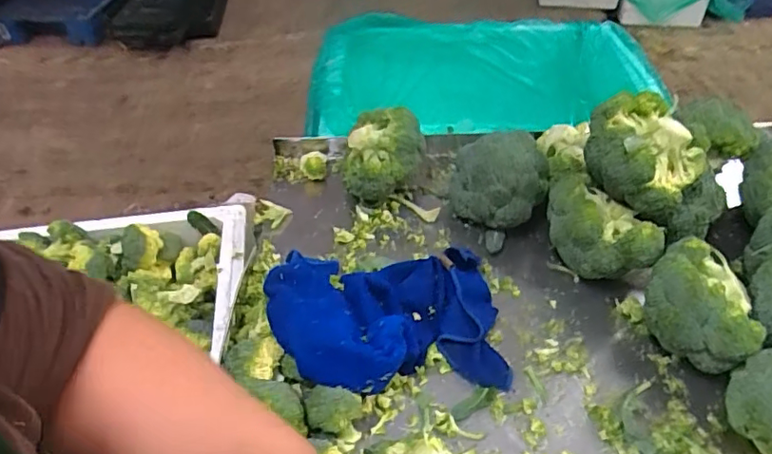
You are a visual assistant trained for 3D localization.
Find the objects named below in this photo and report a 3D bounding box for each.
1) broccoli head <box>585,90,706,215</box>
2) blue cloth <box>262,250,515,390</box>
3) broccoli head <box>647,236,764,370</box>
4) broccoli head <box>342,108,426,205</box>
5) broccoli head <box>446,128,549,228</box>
[{"bbox_3d":[0.266,-0.077,0.578,0.111,0.077,0.113,-1,44,1],"label":"broccoli head"},{"bbox_3d":[0.000,0.080,0.559,0.233,0.077,0.188,-8,44,-6],"label":"blue cloth"},{"bbox_3d":[0.302,0.079,0.536,0.096,0.103,0.096,-1,44,1],"label":"broccoli head"},{"bbox_3d":[-0.004,-0.092,0.713,0.103,0.118,0.103,-8,44,-7],"label":"broccoli head"},{"bbox_3d":[0.138,-0.057,0.673,0.110,0.110,0.093,30,52,28],"label":"broccoli head"}]

